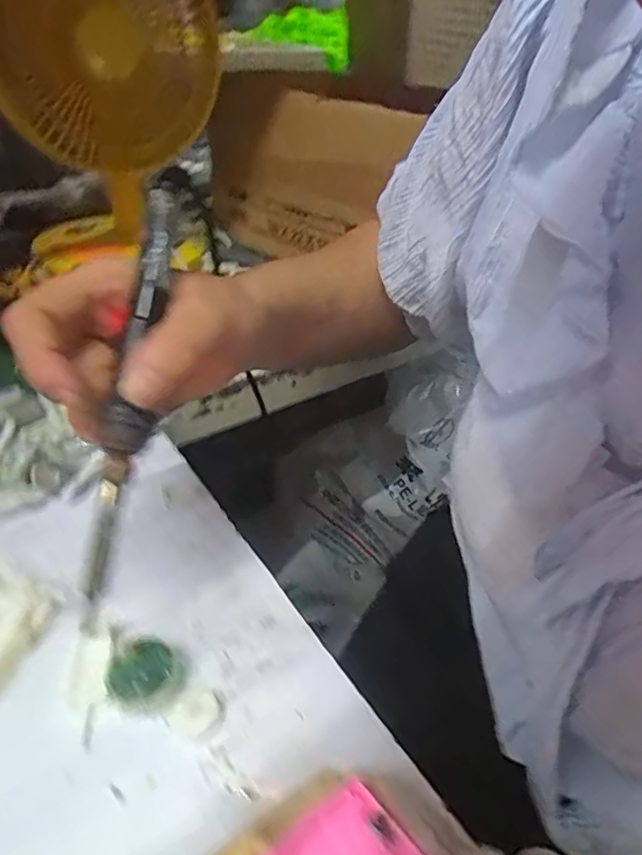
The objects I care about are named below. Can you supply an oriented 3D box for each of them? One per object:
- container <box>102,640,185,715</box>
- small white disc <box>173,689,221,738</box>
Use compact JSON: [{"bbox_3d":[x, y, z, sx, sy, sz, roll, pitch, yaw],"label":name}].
[{"bbox_3d":[-0.084,0.120,0.274,0.034,0.015,0.032,3,38,-2],"label":"container"},{"bbox_3d":[-0.058,0.135,0.268,0.022,0.004,0.019,-26,47,-33],"label":"small white disc"}]

